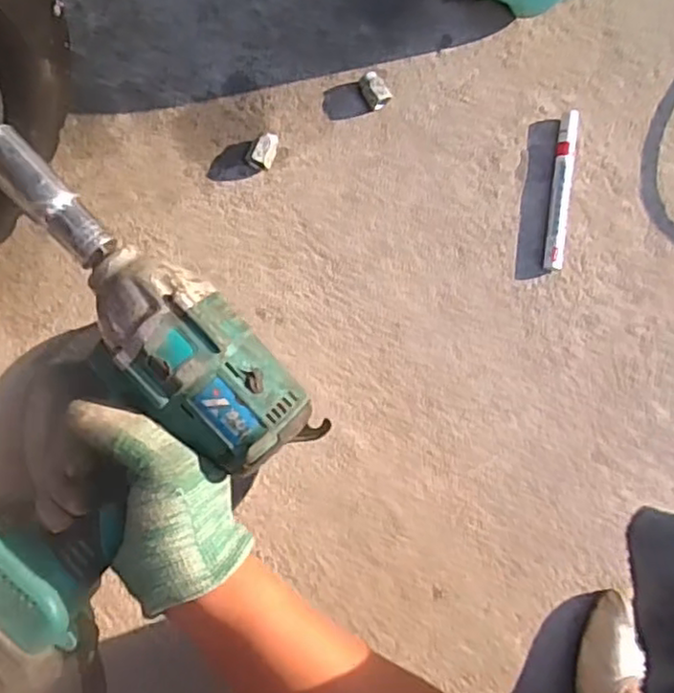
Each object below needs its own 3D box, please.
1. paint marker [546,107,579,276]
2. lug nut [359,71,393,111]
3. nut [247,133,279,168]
[{"bbox_3d":[0.202,-0.140,0.597,0.016,0.021,0.140,7,86,-7],"label":"paint marker"},{"bbox_3d":[0.033,-0.223,0.578,0.022,0.020,0.029,-32,92,-8],"label":"lug nut"},{"bbox_3d":[-0.061,-0.165,0.560,0.020,0.020,0.027,27,84,-6],"label":"nut"}]

